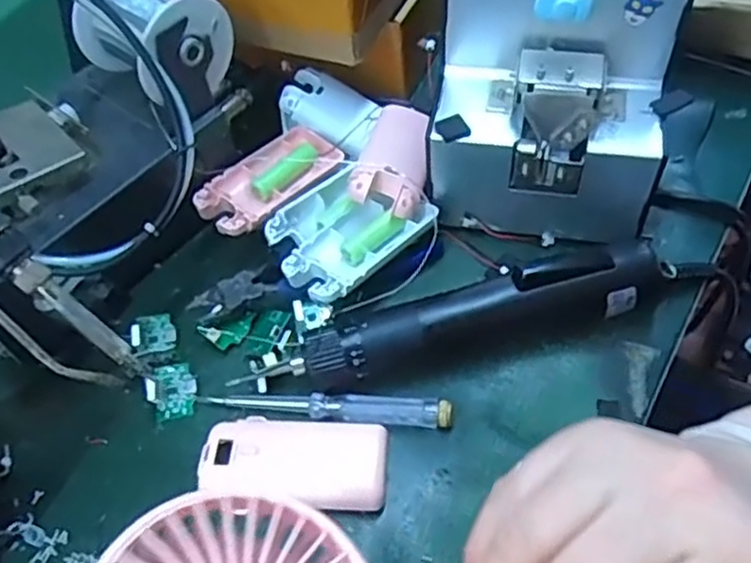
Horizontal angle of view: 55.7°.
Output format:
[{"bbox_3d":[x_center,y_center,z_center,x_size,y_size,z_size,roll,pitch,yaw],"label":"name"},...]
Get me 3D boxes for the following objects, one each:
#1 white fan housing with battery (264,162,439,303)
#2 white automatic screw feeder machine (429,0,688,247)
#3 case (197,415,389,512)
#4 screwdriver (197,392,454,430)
[{"bbox_3d":[-0.018,-0.030,0.422,0.088,0.019,0.069,-41,60,-21],"label":"white fan housing with battery"},{"bbox_3d":[0.105,-0.136,0.420,0.124,0.140,0.170,8,56,10],"label":"white automatic screw feeder machine"},{"bbox_3d":[-0.041,0.089,0.360,0.092,0.014,0.045,3,55,9],"label":"case"},{"bbox_3d":[-0.027,0.066,0.378,0.133,0.014,0.015,2,55,8],"label":"screwdriver"}]

